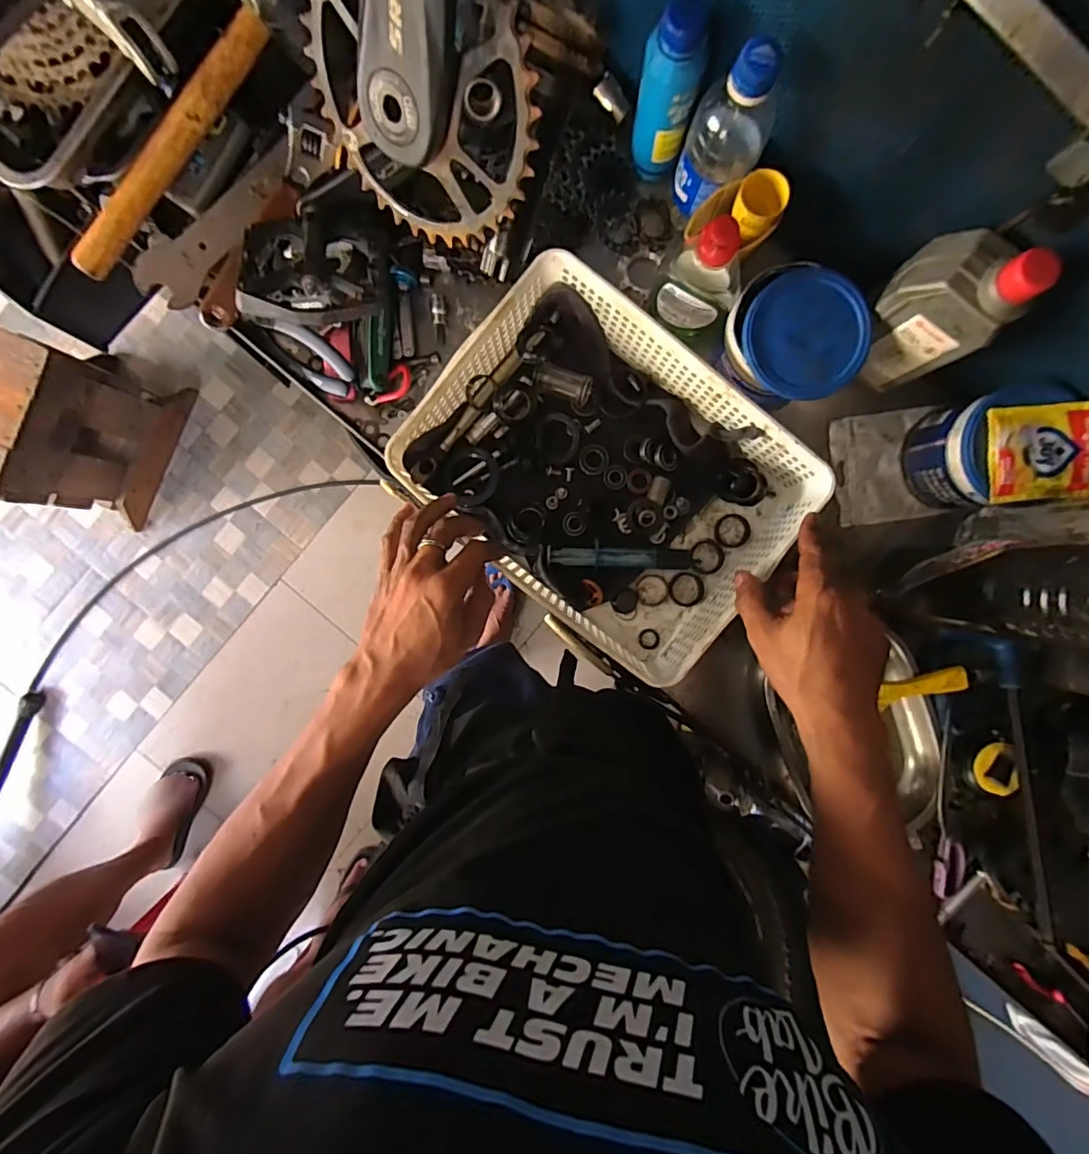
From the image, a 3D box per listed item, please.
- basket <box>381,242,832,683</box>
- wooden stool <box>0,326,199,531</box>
[{"bbox_3d":[0.056,-0.094,0.497,0.321,0.081,0.246,39,91,-1],"label":"basket"},{"bbox_3d":[-1.084,-0.344,1.178,0.255,0.412,0.346,22,91,-1],"label":"wooden stool"}]

